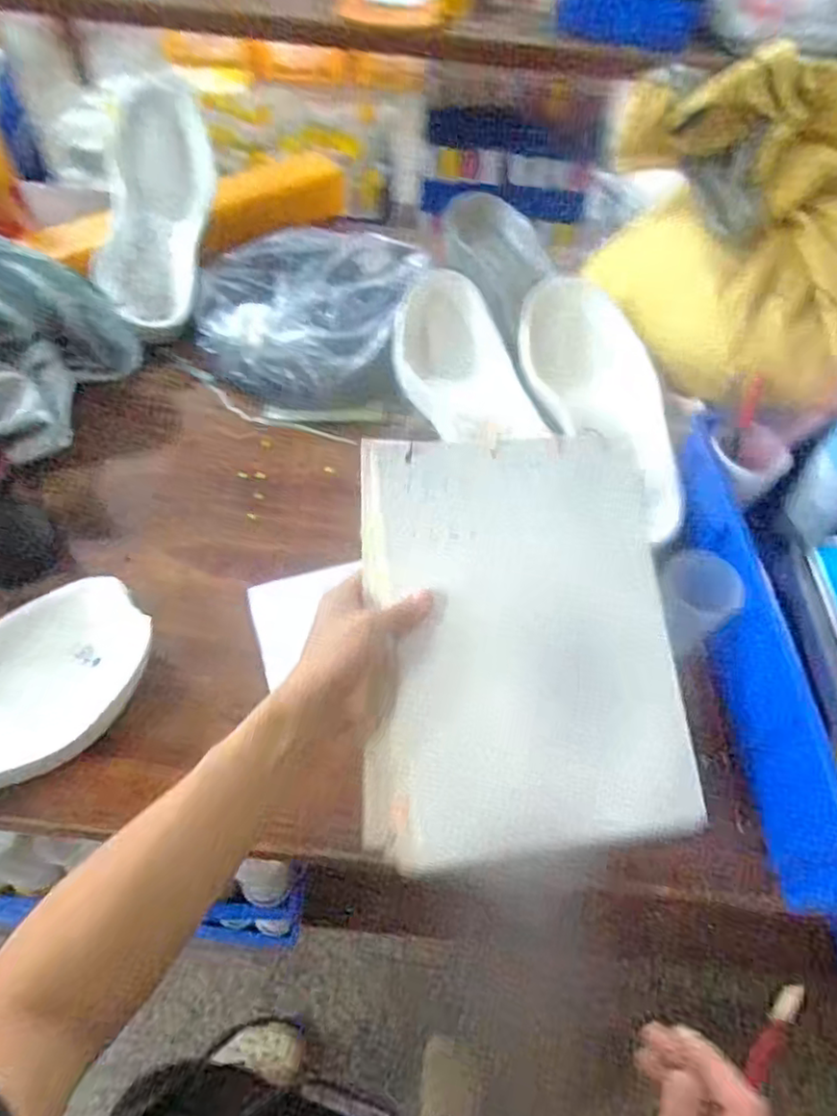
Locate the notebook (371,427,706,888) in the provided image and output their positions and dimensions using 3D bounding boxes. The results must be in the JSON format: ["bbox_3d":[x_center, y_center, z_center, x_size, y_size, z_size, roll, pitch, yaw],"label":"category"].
[{"bbox_3d":[0.075,0.057,0.466,0.230,0.021,0.296,-2,80,-12],"label":"notebook"}]

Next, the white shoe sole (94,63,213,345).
[{"bbox_3d":[-0.301,-0.397,0.728,0.104,0.044,0.313,1,82,-4],"label":"white shoe sole"}]

